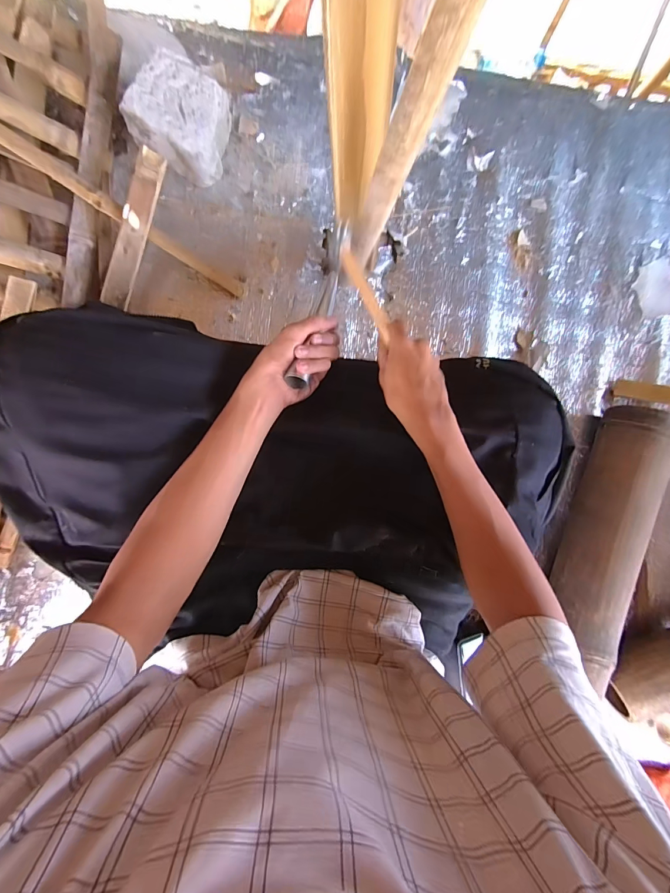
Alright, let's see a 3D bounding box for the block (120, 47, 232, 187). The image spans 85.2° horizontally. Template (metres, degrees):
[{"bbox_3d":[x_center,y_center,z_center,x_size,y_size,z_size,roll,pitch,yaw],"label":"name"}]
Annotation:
[{"bbox_3d":[-0.225,-0.492,0.548,0.129,0.071,0.126,28,88,-5],"label":"block"}]

